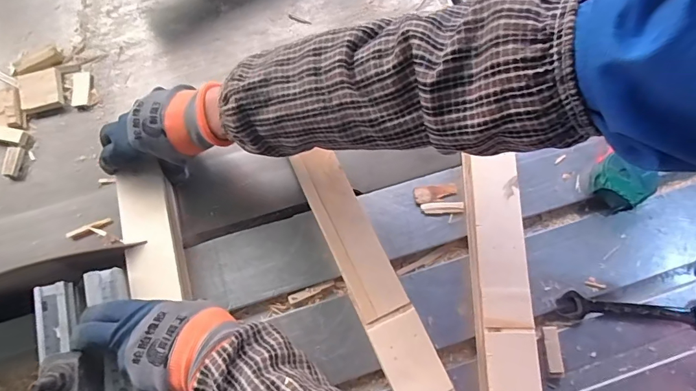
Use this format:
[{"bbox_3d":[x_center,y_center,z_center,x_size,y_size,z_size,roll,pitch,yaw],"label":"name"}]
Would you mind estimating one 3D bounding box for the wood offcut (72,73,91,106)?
[{"bbox_3d":[-0.354,-0.142,0.539,0.024,0.004,0.051,-7,73,-2],"label":"wood offcut"}]

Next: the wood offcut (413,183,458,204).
[{"bbox_3d":[0.106,-0.003,0.494,0.053,0.006,0.022,-6,73,-1],"label":"wood offcut"}]

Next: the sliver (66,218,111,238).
[{"bbox_3d":[-0.309,0.038,0.483,0.049,0.004,0.022,-2,73,0],"label":"sliver"}]

